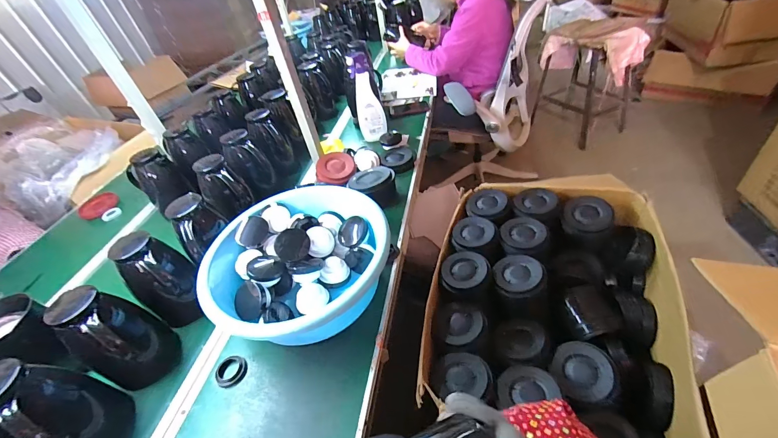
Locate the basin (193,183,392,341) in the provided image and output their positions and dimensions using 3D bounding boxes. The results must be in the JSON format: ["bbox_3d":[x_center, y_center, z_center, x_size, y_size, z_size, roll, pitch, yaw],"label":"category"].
[{"bbox_3d":[-0.190,0.095,0.717,0.376,0.133,0.347,-8,42,7],"label":"basin"}]

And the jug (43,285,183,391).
[{"bbox_3d":[-0.501,0.220,0.622,0.115,0.205,0.119,14,49,29],"label":"jug"}]

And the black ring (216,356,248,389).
[{"bbox_3d":[-0.302,0.287,0.631,0.061,0.014,0.054,-7,42,9],"label":"black ring"}]

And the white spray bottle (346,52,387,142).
[{"bbox_3d":[-0.067,-0.388,1.079,0.076,0.261,0.079,-8,42,7],"label":"white spray bottle"}]

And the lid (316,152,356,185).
[{"bbox_3d":[-0.161,-0.150,1.006,0.116,0.034,0.127,-3,46,3],"label":"lid"}]

